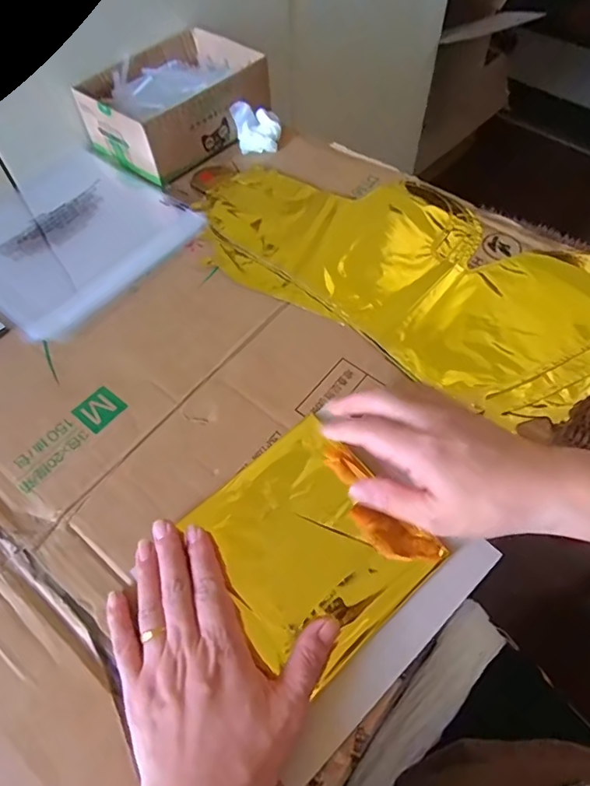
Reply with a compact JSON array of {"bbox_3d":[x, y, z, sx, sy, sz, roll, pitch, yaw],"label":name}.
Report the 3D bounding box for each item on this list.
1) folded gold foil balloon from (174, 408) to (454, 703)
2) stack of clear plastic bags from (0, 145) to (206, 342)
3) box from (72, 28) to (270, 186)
[{"bbox_3d":[0.010,0.102,0.343,0.129,0.018,0.139,-38,64,-19],"label":"folded gold foil balloon"},{"bbox_3d":[-0.240,-0.169,0.521,0.233,0.012,0.209,36,66,21],"label":"stack of clear plastic bags"},{"bbox_3d":[-0.132,-0.335,0.574,0.146,0.065,0.189,34,66,21],"label":"box"}]

